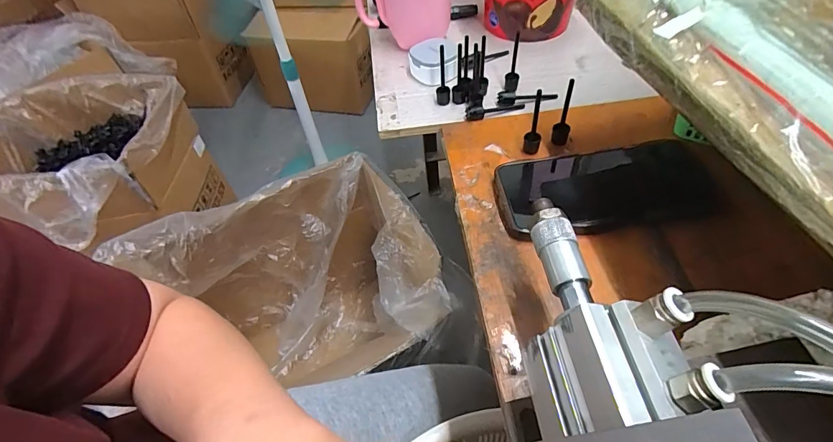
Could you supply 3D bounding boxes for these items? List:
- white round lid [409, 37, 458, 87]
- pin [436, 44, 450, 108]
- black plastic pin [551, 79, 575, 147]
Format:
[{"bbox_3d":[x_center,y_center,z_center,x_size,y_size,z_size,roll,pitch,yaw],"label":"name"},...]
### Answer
[{"bbox_3d":[0.020,-0.185,0.481,0.056,0.030,0.063,-4,51,2],"label":"white round lid"},{"bbox_3d":[0.027,-0.149,0.429,0.014,0.069,0.016,0,51,5],"label":"pin"},{"bbox_3d":[0.130,-0.090,0.366,0.014,0.069,0.011,16,54,17],"label":"black plastic pin"}]

